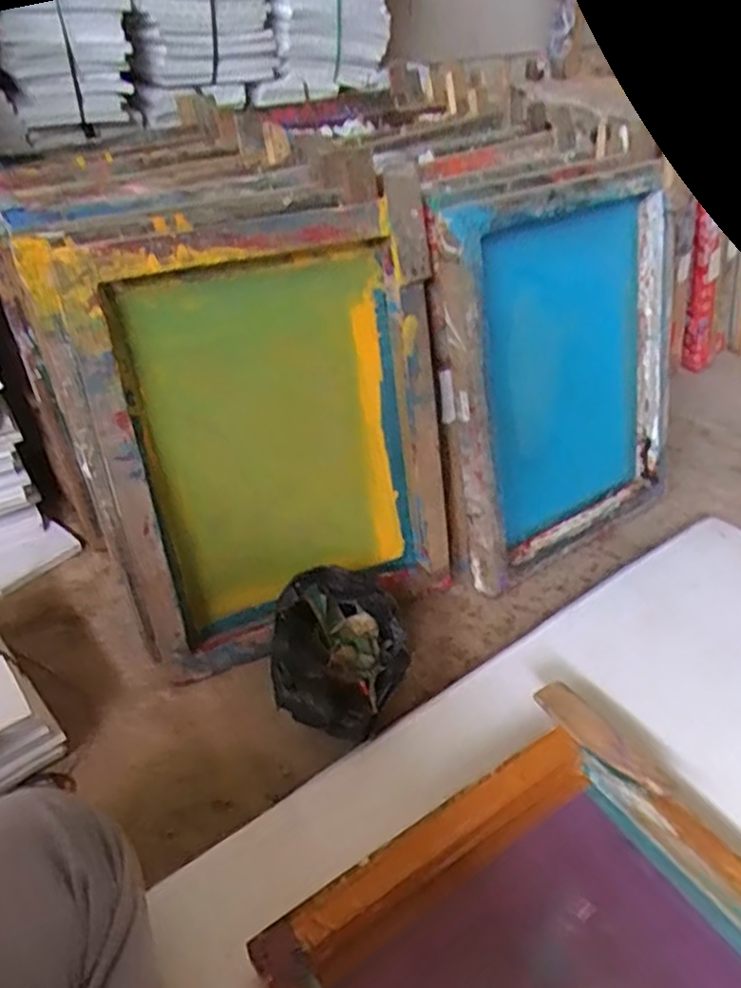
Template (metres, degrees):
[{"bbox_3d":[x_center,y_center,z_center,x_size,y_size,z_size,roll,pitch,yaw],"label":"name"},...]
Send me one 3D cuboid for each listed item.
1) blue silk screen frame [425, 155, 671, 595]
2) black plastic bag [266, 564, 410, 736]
[{"bbox_3d":[0.240,-0.141,0.895,0.335,0.469,0.046,-26,33,-25],"label":"blue silk screen frame"},{"bbox_3d":[-0.034,0.176,0.778,0.141,0.096,0.166,-8,38,-8],"label":"black plastic bag"}]

